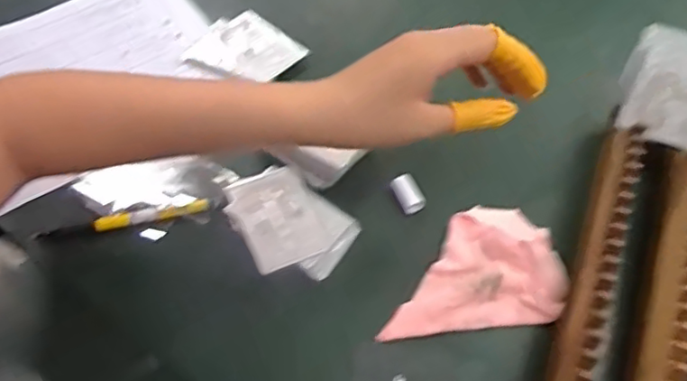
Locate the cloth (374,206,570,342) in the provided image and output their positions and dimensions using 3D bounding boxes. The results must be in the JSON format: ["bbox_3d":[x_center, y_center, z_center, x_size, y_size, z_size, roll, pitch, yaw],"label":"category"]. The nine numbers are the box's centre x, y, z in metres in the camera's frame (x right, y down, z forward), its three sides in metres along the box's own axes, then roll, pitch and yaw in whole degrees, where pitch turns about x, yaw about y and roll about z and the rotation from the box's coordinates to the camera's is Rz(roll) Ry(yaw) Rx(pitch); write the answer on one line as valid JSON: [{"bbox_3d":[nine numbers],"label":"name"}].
[{"bbox_3d":[0.096,0.058,0.460,0.142,0.015,0.094,-6,57,-6],"label":"cloth"}]

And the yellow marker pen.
[{"bbox_3d":[-0.170,0.023,0.478,0.139,0.011,0.013,-9,57,-8],"label":"yellow marker pen"}]

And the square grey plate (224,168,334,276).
[{"bbox_3d":[-0.053,0.023,0.478,0.062,0.005,0.086,-25,61,-18],"label":"square grey plate"}]

